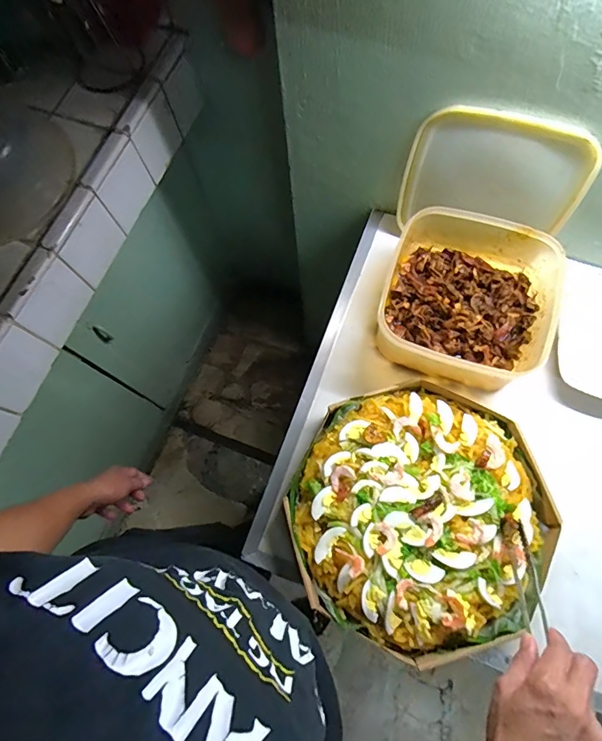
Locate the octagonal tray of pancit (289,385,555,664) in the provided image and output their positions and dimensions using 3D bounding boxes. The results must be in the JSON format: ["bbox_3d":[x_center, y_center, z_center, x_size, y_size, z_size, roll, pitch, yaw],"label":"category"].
[{"bbox_3d":[0.145,0.172,0.536,0.299,0.058,0.304,24,74,10],"label":"octagonal tray of pancit"}]

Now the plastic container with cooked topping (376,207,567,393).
[{"bbox_3d":[0.228,-0.099,0.596,0.211,0.091,0.217,18,75,8],"label":"plastic container with cooked topping"}]

